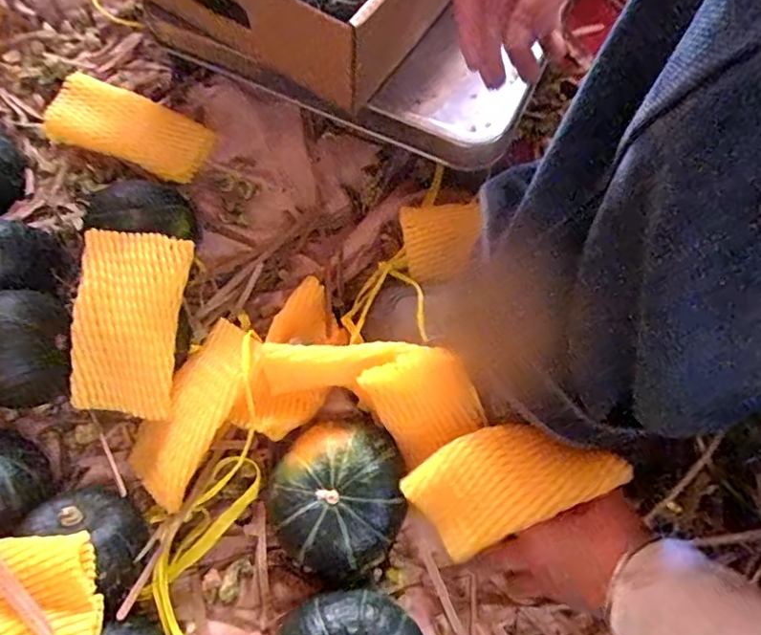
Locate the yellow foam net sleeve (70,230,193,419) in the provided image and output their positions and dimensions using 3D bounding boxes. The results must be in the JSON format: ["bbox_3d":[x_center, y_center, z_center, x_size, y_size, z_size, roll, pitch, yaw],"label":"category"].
[{"bbox_3d":[-0.187,0.000,0.409,0.071,0.035,0.132,5,71,0],"label":"yellow foam net sleeve"}]

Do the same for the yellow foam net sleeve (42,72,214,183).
[{"bbox_3d":[-0.239,-0.178,0.521,0.148,0.033,0.069,18,71,4],"label":"yellow foam net sleeve"}]

